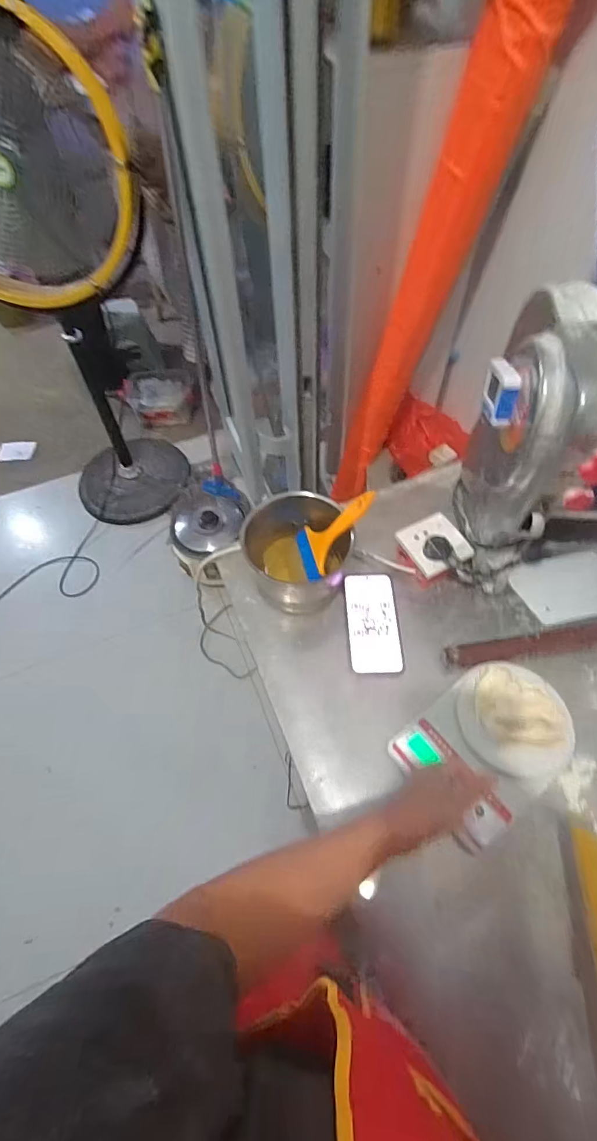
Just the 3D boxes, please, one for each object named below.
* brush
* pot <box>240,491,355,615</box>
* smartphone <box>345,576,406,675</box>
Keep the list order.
[{"bbox_3d":[0.054,-0.057,0.650,0.017,0.149,0.083,5,52,-43],"label":"brush"},{"bbox_3d":[0.001,-0.027,0.658,0.144,0.136,0.146,-1,59,1],"label":"pot"},{"bbox_3d":[0.109,0.074,0.674,0.075,0.006,0.154,-2,62,1],"label":"smartphone"}]

